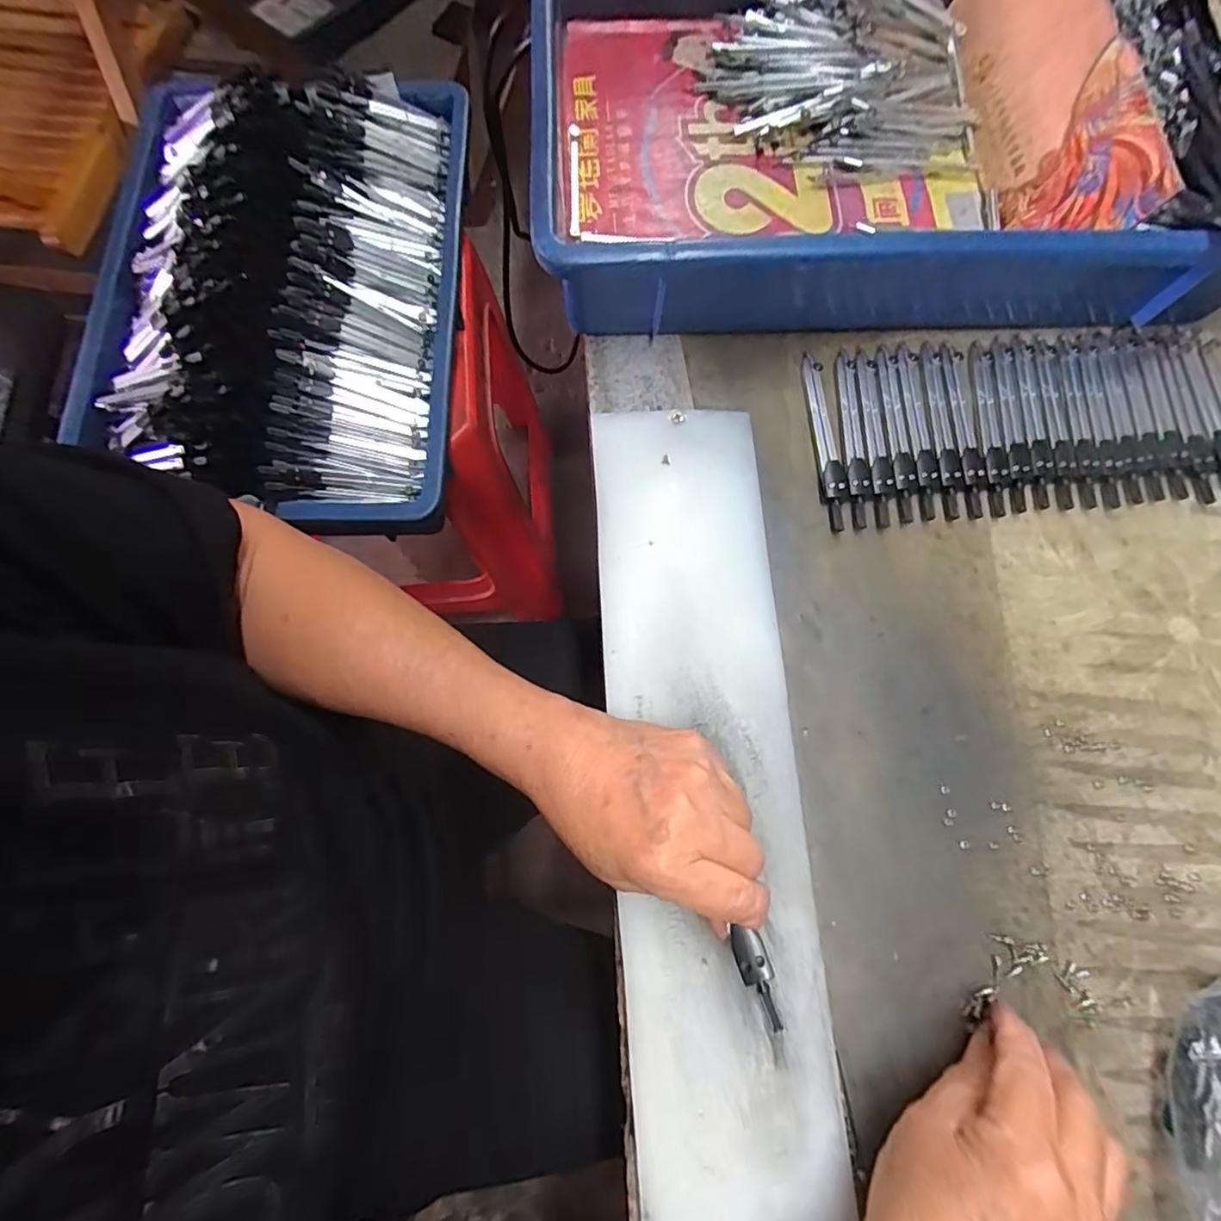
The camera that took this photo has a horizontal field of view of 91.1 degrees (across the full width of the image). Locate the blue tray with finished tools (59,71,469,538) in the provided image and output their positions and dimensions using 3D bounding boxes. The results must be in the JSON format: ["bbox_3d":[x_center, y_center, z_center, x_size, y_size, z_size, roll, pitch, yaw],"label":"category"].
[{"bbox_3d":[-0.270,-0.260,0.487,0.278,0.081,0.410,-1,76,0],"label":"blue tray with finished tools"}]

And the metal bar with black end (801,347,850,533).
[{"bbox_3d":[0.124,-0.100,0.348,0.014,0.007,0.109,-6,76,-1],"label":"metal bar with black end"}]

